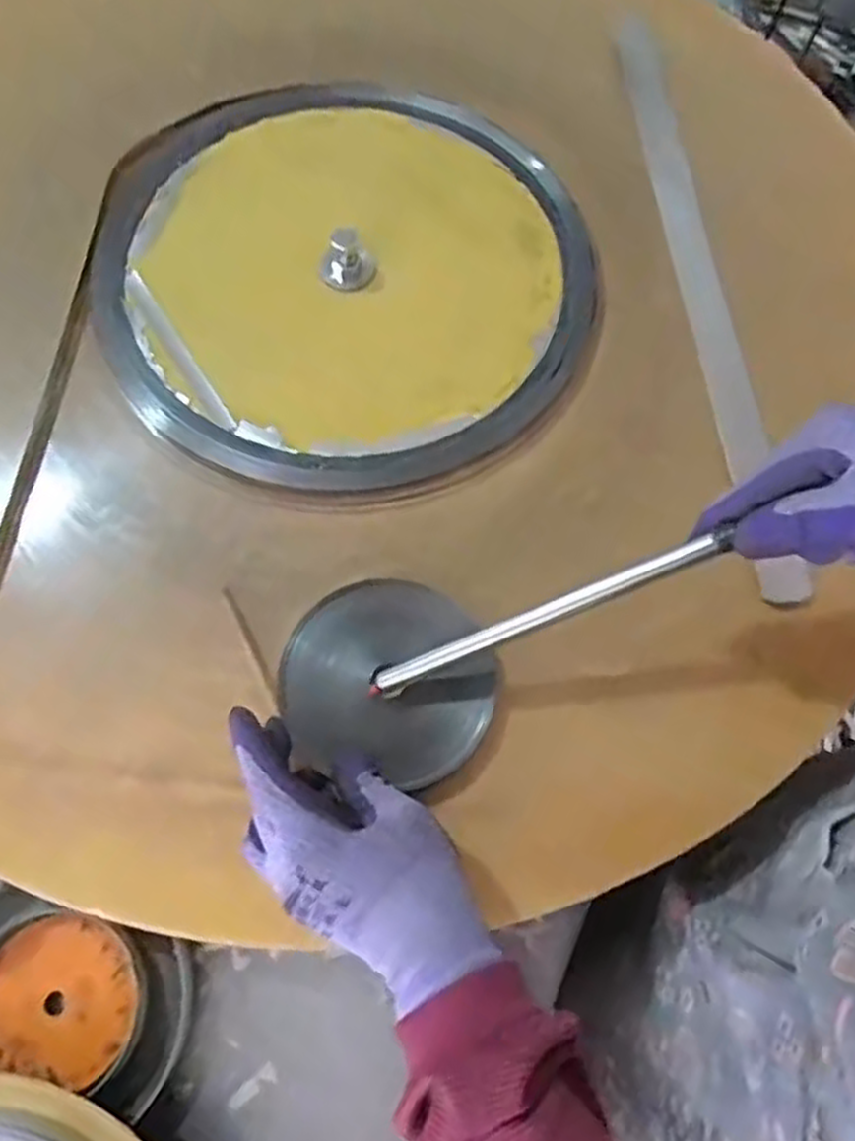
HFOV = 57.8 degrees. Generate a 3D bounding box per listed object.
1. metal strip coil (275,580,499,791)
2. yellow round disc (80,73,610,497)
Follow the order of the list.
[{"bbox_3d":[-0.023,0.060,0.431,0.118,0.015,0.105,6,70,5],"label":"metal strip coil"},{"bbox_3d":[-0.055,-0.211,0.521,0.318,0.030,0.321,1,71,-2],"label":"yellow round disc"}]

